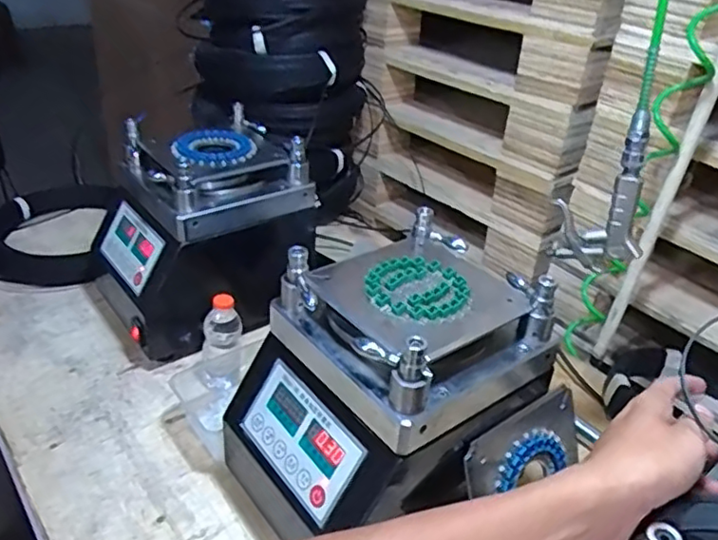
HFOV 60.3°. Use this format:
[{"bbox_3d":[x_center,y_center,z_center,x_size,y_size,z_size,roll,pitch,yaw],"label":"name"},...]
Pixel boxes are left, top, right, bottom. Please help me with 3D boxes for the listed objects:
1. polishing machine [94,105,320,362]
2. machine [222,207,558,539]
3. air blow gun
[{"bbox_3d":[-0.241,-0.066,0.975,0.308,0.274,0.262,-16,36,-27],"label":"polishing machine"},{"bbox_3d":[0.027,0.138,0.665,0.270,0.268,0.215,-19,38,-31],"label":"machine"},{"bbox_3d":[0.257,-0.076,0.642,0.087,0.166,0.027,14,34,17],"label":"air blow gun"}]

